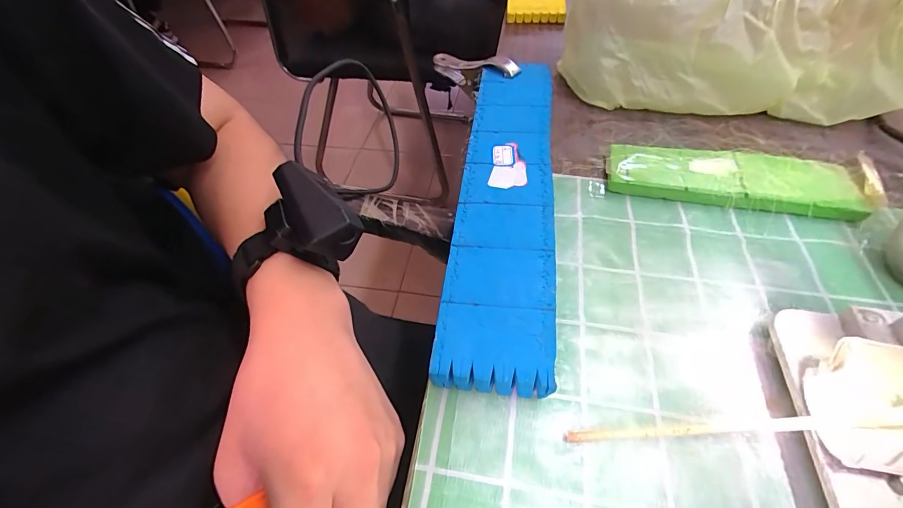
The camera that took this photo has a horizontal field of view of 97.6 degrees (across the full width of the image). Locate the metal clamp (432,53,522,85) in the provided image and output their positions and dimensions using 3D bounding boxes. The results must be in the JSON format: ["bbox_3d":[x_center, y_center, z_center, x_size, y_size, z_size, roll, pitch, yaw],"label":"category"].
[{"bbox_3d":[0.024,-0.202,0.434,0.014,0.033,0.121,-40,43,-24],"label":"metal clamp"}]

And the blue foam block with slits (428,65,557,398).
[{"bbox_3d":[0.043,-0.053,0.307,0.065,0.027,0.312,5,51,7],"label":"blue foam block with slits"}]

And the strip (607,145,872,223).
[{"bbox_3d":[0.214,-0.058,0.308,0.174,0.013,0.056,9,52,10],"label":"strip"}]

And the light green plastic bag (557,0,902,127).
[{"bbox_3d":[0.267,-0.219,0.372,0.296,0.121,0.157,11,52,12],"label":"light green plastic bag"}]

